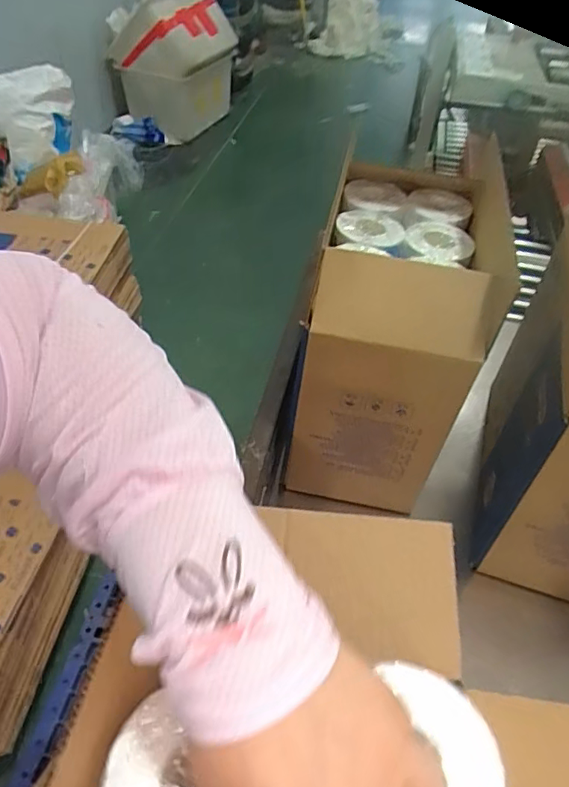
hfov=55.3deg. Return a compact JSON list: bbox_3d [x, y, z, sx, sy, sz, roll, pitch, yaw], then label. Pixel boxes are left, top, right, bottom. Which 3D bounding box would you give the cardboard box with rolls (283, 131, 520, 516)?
[{"bbox_3d":[0.162,-0.125,0.821,0.218,0.357,0.417,11,47,7],"label":"cardboard box with rolls"}]

